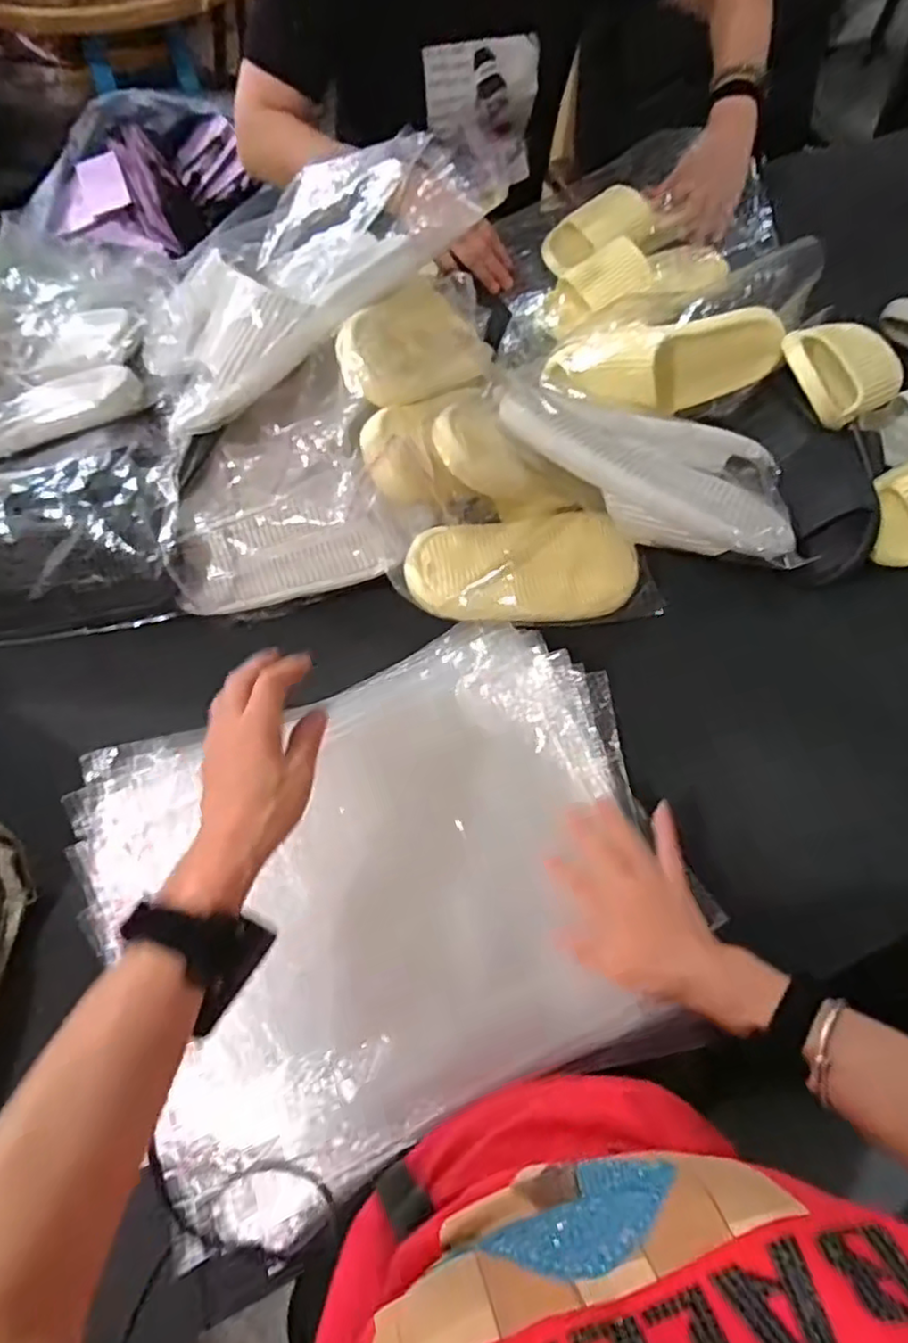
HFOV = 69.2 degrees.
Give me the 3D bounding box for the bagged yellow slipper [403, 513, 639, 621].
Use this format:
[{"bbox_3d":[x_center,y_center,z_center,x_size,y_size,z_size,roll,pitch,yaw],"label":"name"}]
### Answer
[{"bbox_3d":[0.065,-0.096,0.640,0.247,0.063,0.100,-7,89,-28],"label":"bagged yellow slipper"}]

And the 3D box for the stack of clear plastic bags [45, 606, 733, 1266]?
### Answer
[{"bbox_3d":[-0.046,0.162,0.515,0.430,0.038,0.346,-23,69,-11],"label":"stack of clear plastic bags"}]

